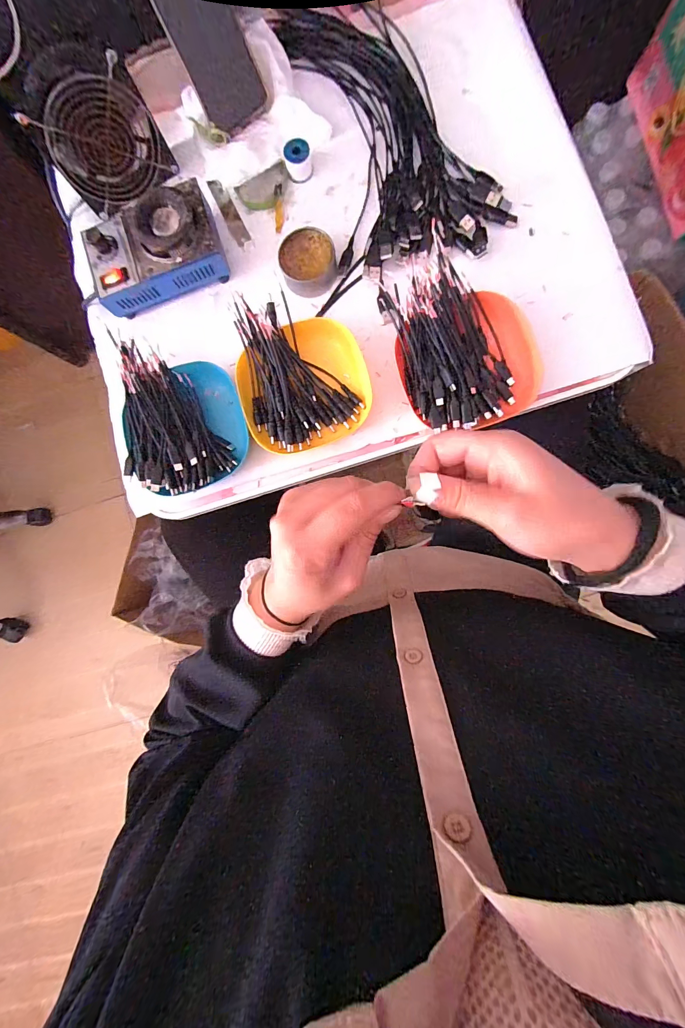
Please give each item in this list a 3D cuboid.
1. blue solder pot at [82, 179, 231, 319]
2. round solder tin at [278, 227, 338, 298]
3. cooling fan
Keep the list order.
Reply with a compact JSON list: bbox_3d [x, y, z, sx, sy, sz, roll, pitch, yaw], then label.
[{"bbox_3d":[-0.217,-0.303,0.412,0.146,0.052,0.100,-19,87,5],"label":"blue solder pot"},{"bbox_3d":[-0.039,-0.289,0.412,0.062,0.020,0.066,0,89,5],"label":"round solder tin"},{"bbox_3d":[-0.263,-0.410,0.389,0.116,0.117,0.035,-32,86,4],"label":"cooling fan"}]

